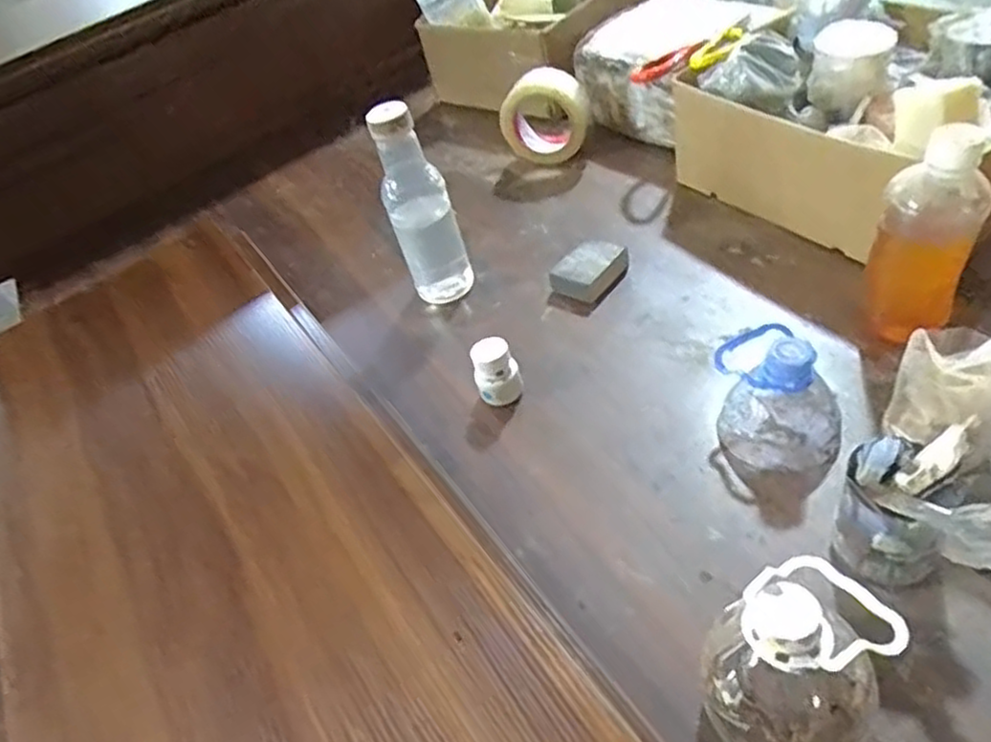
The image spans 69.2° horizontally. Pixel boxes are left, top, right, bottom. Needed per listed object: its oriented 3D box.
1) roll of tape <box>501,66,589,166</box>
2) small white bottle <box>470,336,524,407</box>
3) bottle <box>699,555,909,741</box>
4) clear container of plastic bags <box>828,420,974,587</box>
[{"bbox_3d":[0.063,-0.327,0.914,0.110,0.104,0.061,0,47,17],"label":"roll of tape"},{"bbox_3d":[0.001,0.001,0.648,0.038,0.059,0.031,-26,43,-9],"label":"small white bottle"},{"bbox_3d":[0.165,0.163,0.396,0.085,0.124,0.094,24,56,36],"label":"bottle"},{"bbox_3d":[0.254,0.086,0.455,0.067,0.104,0.062,26,58,37],"label":"clear container of plastic bags"}]

